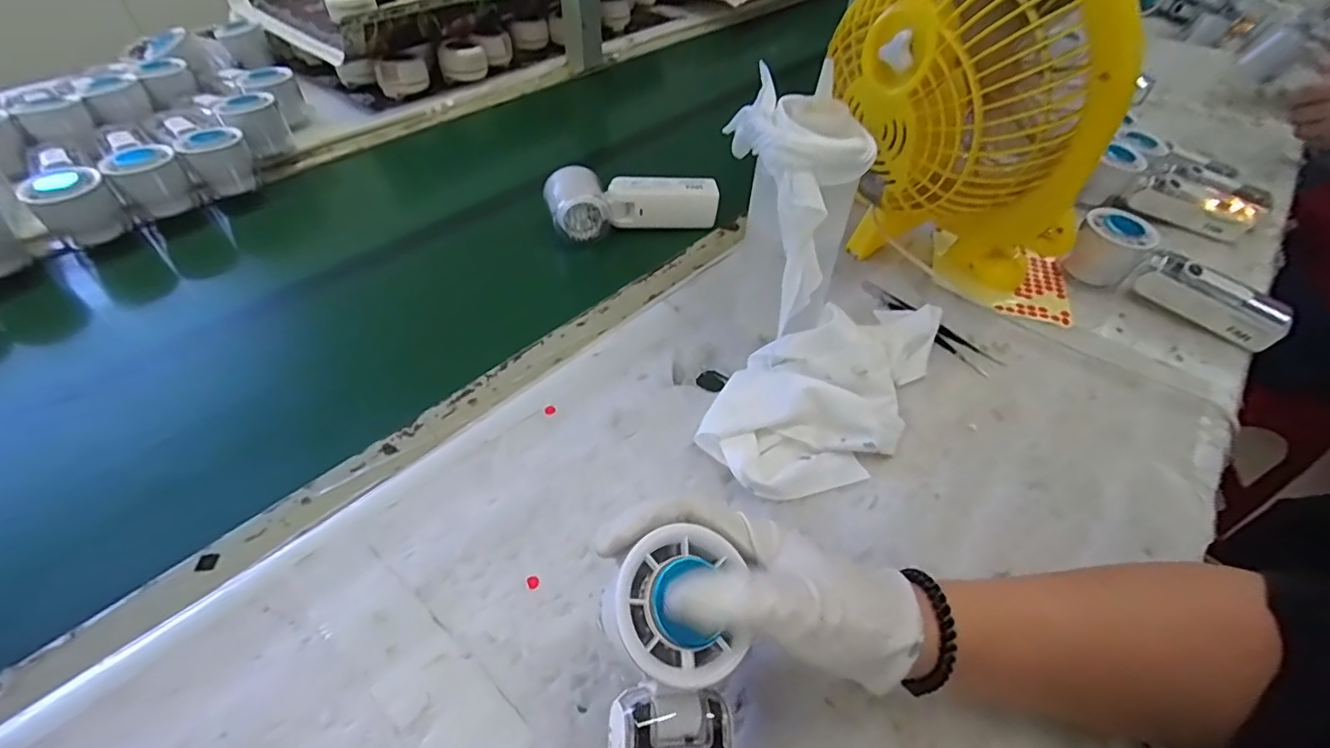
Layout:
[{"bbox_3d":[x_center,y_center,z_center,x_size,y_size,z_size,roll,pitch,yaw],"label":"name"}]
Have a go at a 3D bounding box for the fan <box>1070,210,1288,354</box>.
[{"bbox_3d":[0.438,-0.084,0.481,0.048,0.051,0.165,-35,59,-30],"label":"fan"}]

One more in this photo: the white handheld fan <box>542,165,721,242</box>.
[{"bbox_3d":[-0.033,-0.176,0.557,0.162,0.042,0.067,-10,50,-13],"label":"white handheld fan"}]

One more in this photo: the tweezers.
[{"bbox_3d":[0.217,-0.045,0.462,0.025,0.006,0.129,-26,55,-24],"label":"tweezers"}]

